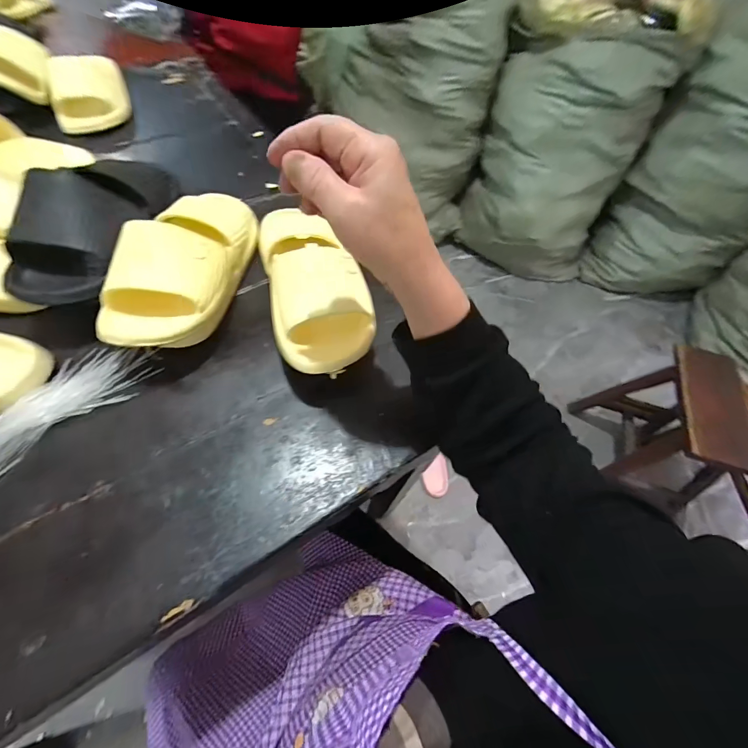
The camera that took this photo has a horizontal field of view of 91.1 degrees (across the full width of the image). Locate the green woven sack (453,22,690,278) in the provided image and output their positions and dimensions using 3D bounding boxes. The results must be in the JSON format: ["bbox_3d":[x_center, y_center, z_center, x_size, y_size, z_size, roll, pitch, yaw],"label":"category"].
[{"bbox_3d":[0.722,-0.832,1.521,0.527,0.866,0.337,3,56,-2],"label":"green woven sack"}]

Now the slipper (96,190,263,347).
[{"bbox_3d":[-0.206,-0.144,0.425,0.097,0.091,0.283,4,56,-1],"label":"slipper"}]

